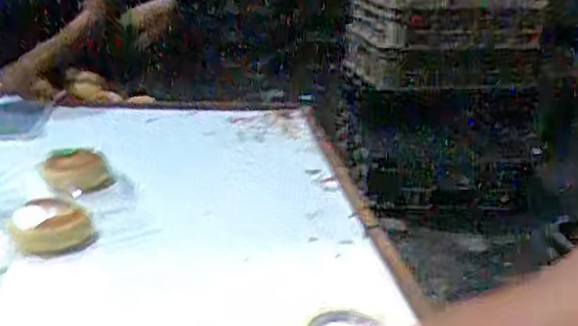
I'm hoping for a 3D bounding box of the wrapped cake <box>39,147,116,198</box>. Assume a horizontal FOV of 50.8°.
[{"bbox_3d":[-0.324,0.017,0.928,0.087,0.040,0.125,-13,27,-34],"label":"wrapped cake"}]

